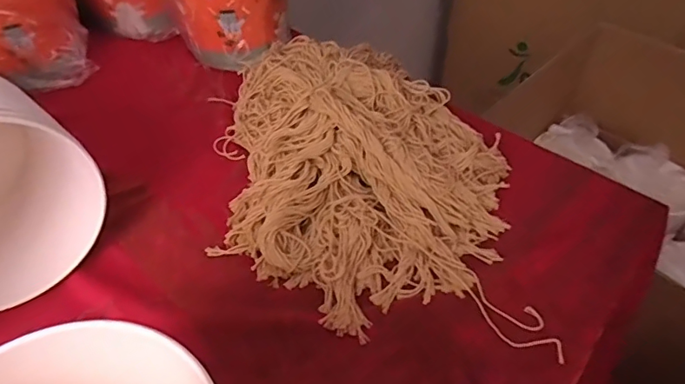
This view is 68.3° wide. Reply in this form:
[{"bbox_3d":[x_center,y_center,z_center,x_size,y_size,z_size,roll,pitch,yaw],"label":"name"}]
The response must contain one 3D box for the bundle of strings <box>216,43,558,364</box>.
[{"bbox_3d":[0.022,-0.036,0.488,0.296,0.074,0.346,1,48,3],"label":"bundle of strings"}]

